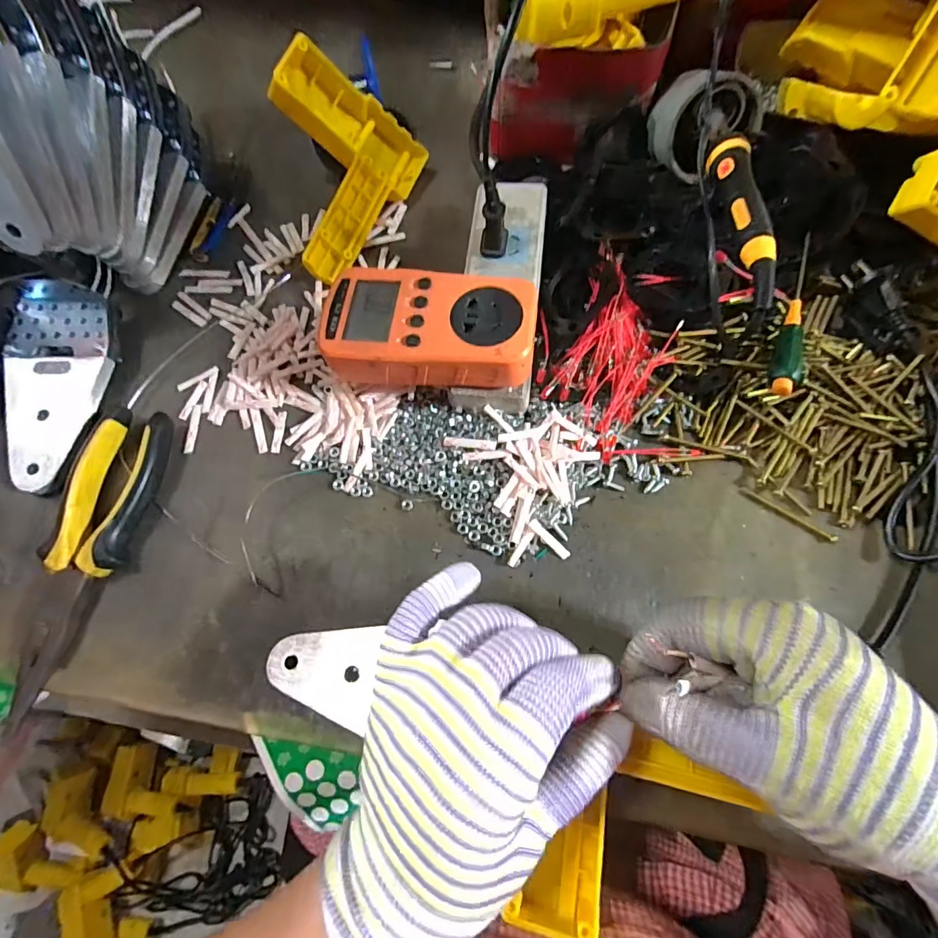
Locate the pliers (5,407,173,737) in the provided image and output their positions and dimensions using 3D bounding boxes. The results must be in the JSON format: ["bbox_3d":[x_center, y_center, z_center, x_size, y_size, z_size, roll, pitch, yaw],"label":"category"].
[{"bbox_3d":[-0.230,0.051,0.285,0.043,0.022,0.181,10,71,4],"label":"pliers"}]

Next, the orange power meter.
[{"bbox_3d":[-0.024,-0.087,0.284,0.124,0.030,0.070,2,71,1],"label":"orange power meter"}]

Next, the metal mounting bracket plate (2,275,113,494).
[{"bbox_3d":[-0.285,-0.059,0.323,0.069,0.022,0.144,3,71,1],"label":"metal mounting bracket plate"}]

